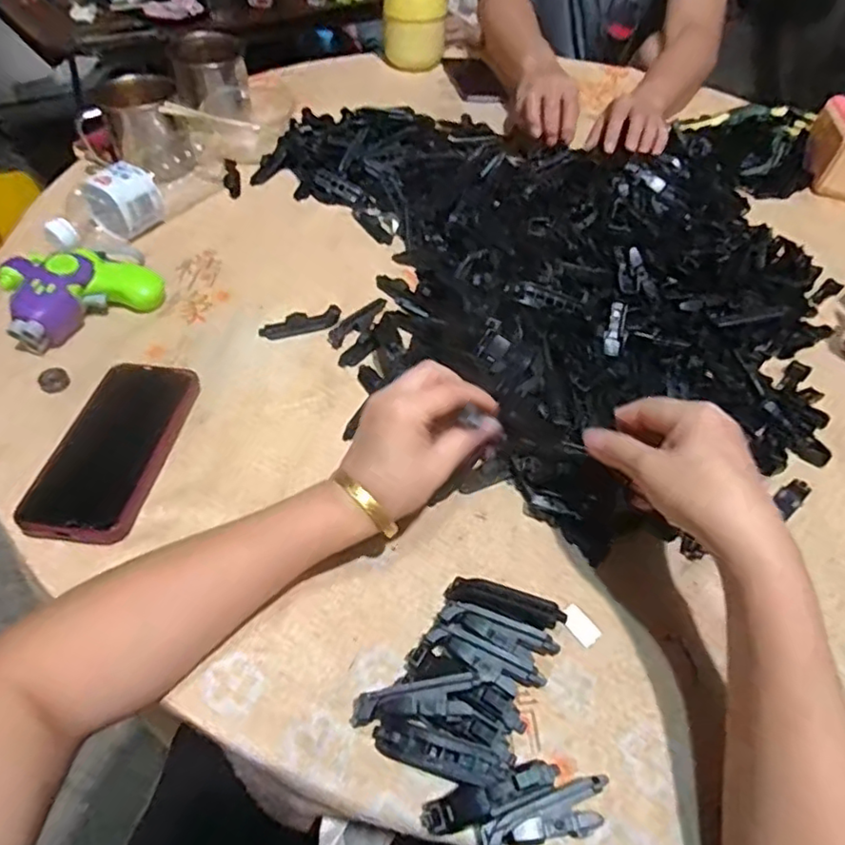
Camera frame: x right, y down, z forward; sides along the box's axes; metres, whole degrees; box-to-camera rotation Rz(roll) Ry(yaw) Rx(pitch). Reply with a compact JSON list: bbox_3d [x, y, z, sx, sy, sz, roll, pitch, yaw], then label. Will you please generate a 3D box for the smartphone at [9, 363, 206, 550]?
[{"bbox_3d":[-0.235,0.019,0.463,0.079,0.019,0.163,6,50,3],"label":"smartphone"}]

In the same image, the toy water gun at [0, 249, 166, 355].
[{"bbox_3d":[-0.313,-0.125,0.550,0.129,0.047,0.085,-29,57,-24],"label":"toy water gun"}]

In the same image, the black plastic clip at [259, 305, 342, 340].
[{"bbox_3d":[-0.115,-0.095,0.571,0.077,0.006,0.024,-14,52,-14],"label":"black plastic clip"}]

